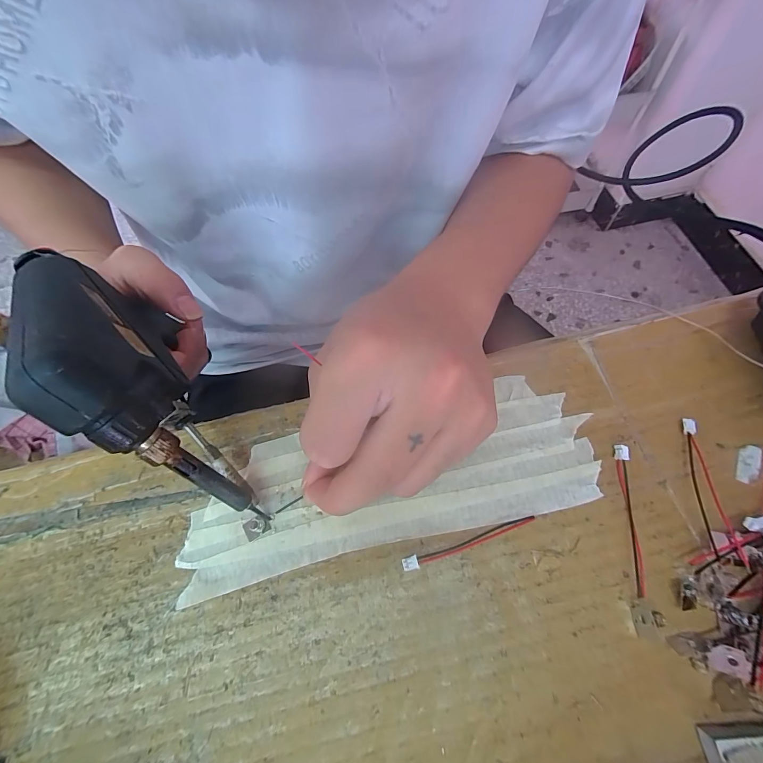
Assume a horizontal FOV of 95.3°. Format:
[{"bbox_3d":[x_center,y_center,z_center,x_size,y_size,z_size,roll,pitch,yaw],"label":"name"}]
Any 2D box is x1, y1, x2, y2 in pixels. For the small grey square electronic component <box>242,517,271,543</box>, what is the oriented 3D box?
[{"bbox_3d":[-0.060,0.069,0.165,0.012,0.004,0.009,-31,66,-12],"label":"small grey square electronic component"}]

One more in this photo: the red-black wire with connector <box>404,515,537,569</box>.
[{"bbox_3d":[0.040,0.073,0.158,0.063,0.005,0.005,-17,64,-5],"label":"red-black wire with connector"}]

